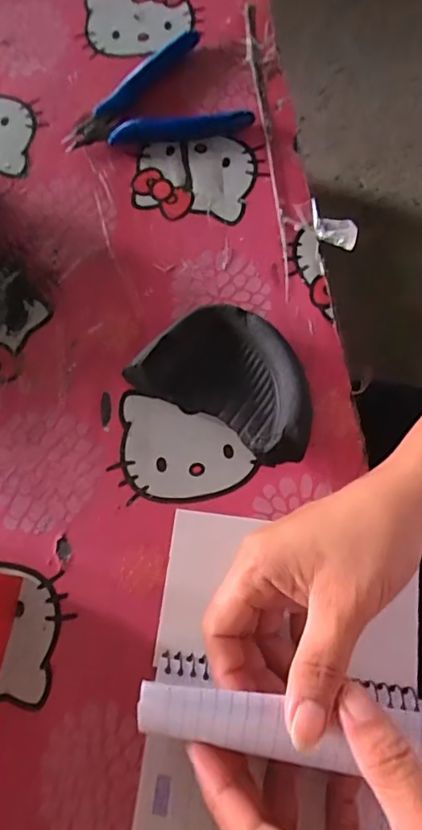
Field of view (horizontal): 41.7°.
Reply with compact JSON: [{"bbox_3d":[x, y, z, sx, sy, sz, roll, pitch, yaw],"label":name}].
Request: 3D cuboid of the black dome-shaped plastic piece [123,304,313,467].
[{"bbox_3d":[0.016,-0.020,0.309,0.097,0.029,0.067,33,77,11],"label":"black dome-shaped plastic piece"}]

